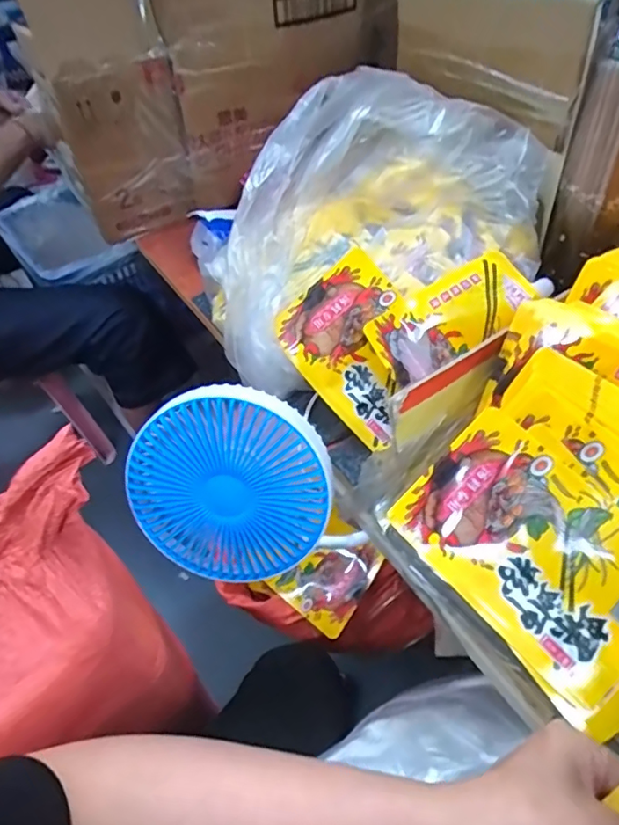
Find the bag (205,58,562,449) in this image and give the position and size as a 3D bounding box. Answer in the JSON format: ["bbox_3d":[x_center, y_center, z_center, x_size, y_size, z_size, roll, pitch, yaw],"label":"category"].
[{"bbox_3d":[0.077,-0.154,0.512,0.211,0.205,0.289,24,55,25],"label":"bag"}]

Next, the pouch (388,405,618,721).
[{"bbox_3d":[0.152,0.091,0.378,0.115,0.023,0.172,-48,66,2],"label":"pouch"}]

